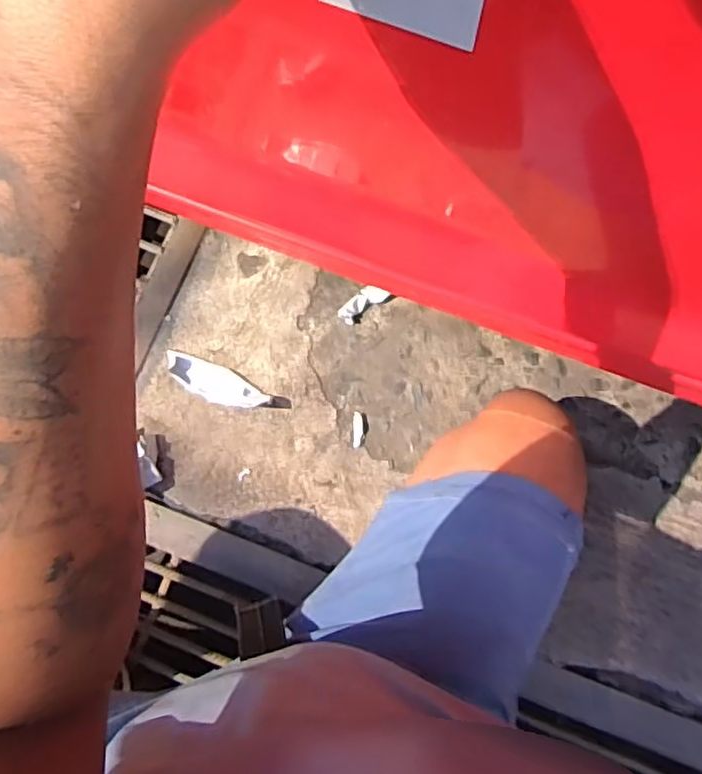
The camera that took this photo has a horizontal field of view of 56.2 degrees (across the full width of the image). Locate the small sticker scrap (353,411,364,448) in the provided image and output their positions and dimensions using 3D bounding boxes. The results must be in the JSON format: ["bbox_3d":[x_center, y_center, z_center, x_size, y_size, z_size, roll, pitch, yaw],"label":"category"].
[{"bbox_3d":[0.009,0.052,0.798,0.012,0.005,0.044,1,77,0],"label":"small sticker scrap"}]

